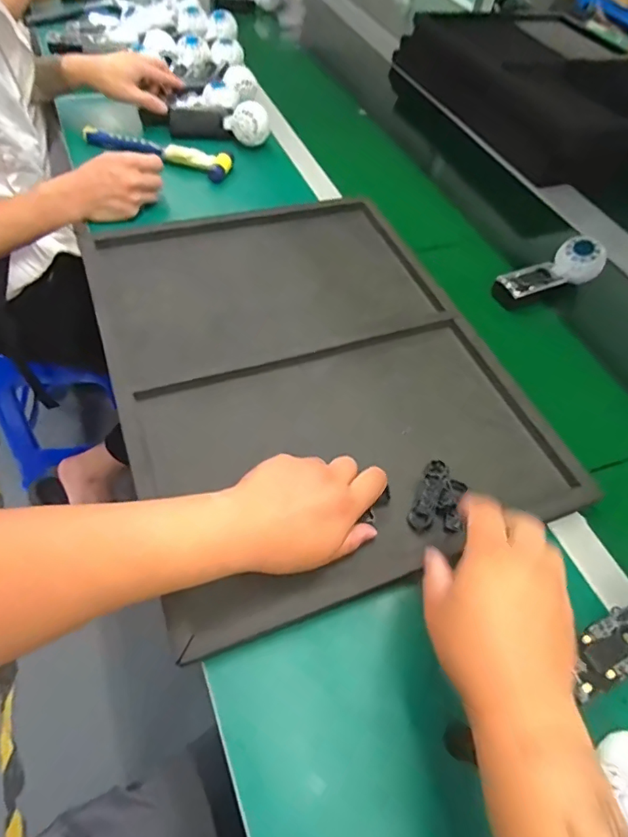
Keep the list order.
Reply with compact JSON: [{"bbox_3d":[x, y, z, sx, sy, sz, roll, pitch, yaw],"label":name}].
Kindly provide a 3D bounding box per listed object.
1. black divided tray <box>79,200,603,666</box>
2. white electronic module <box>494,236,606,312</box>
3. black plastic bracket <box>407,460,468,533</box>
[{"bbox_3d":[-0.013,-0.078,0.598,0.422,0.033,0.546,-16,60,-15],"label":"black divided tray"},{"bbox_3d":[0.327,-0.202,0.704,0.153,0.052,0.060,-26,63,-20],"label":"white electronic module"},{"bbox_3d":[0.123,0.079,0.489,0.045,0.014,0.072,24,58,10],"label":"black plastic bracket"}]

